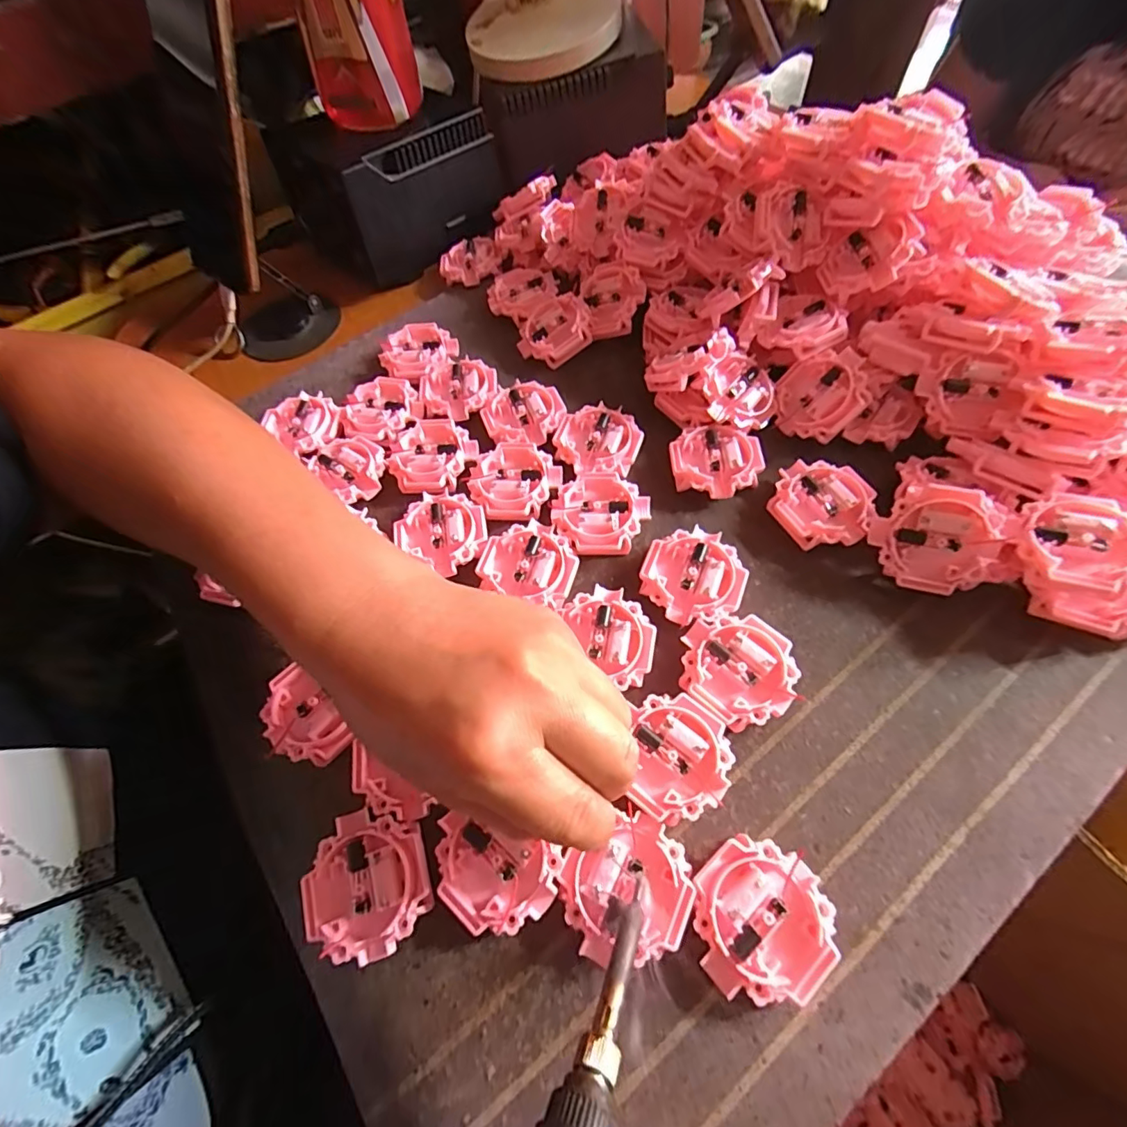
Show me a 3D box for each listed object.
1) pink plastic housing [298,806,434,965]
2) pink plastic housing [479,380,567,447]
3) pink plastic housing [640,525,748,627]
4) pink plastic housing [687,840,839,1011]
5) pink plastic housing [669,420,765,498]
[{"bbox_3d":[-0.084,0.136,0.218,0.052,0.012,0.054,-20,62,-6],"label":"pink plastic housing"},{"bbox_3d":[-0.026,-0.098,0.334,0.052,0.011,0.048,-22,62,-7],"label":"pink plastic housing"},{"bbox_3d":[0.069,0.008,0.275,0.051,0.016,0.053,-2,62,4],"label":"pink plastic housing"},{"bbox_3d":[0.078,0.142,0.204,0.054,0.013,0.051,-2,62,4],"label":"pink plastic housing"},{"bbox_3d":[0.092,-0.062,0.308,0.052,0.014,0.048,-2,62,4],"label":"pink plastic housing"}]

